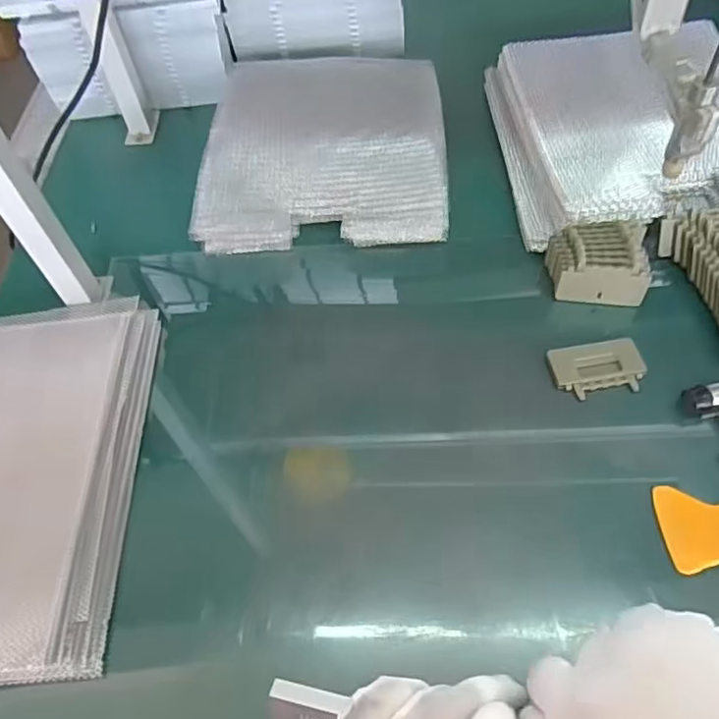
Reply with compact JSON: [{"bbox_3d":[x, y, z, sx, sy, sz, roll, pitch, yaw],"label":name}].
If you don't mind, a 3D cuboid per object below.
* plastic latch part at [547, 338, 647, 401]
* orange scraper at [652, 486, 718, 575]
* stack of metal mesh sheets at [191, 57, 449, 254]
[{"bbox_3d":[0.231,0.008,0.579,0.087,0.013,0.053,-9,55,-1],"label":"plastic latch part"},{"bbox_3d":[0.296,0.138,0.486,0.096,0.007,0.068,0,56,5],"label":"orange scraper"},{"bbox_3d":[-0.040,-0.276,0.753,0.289,0.065,0.313,-1,56,5],"label":"stack of metal mesh sheets"}]

